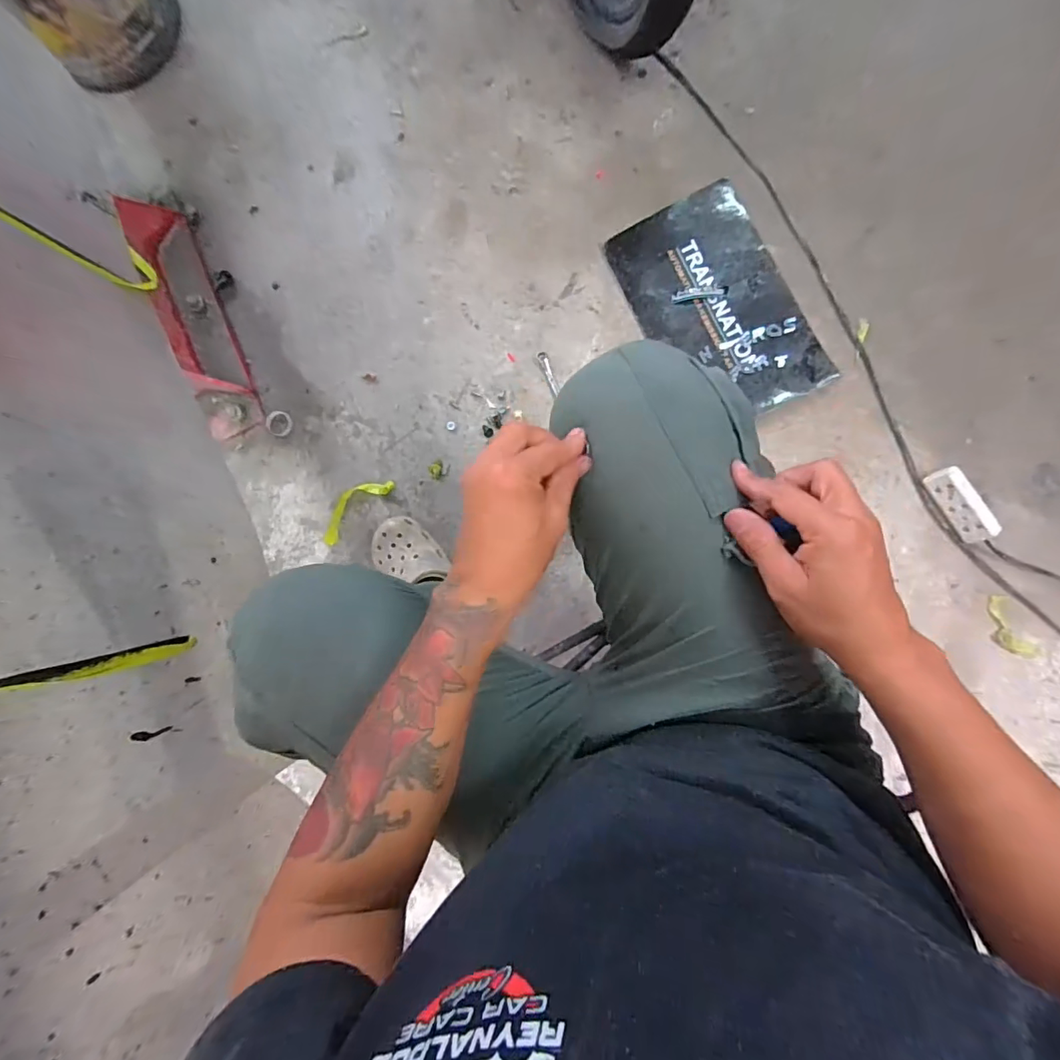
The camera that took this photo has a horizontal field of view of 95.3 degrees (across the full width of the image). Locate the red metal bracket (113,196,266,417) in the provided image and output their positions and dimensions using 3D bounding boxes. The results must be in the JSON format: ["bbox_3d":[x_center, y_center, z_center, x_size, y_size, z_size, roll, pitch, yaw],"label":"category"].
[{"bbox_3d":[-0.591,-0.371,0.808,0.098,0.153,0.380,-23,84,5],"label":"red metal bracket"}]

